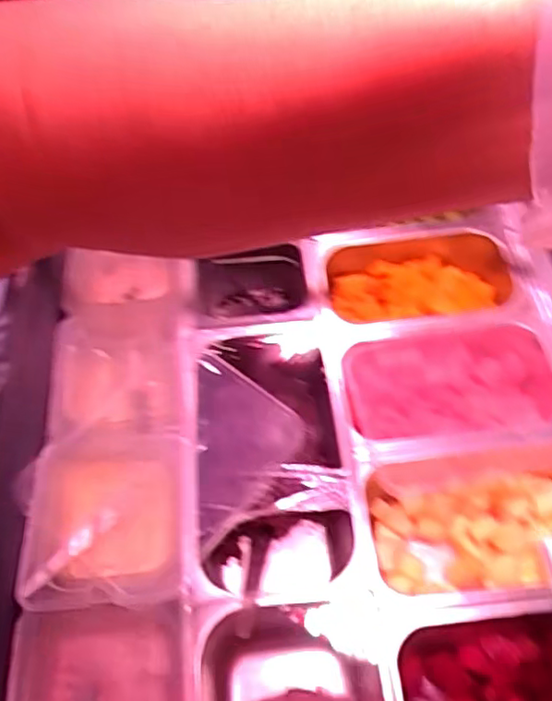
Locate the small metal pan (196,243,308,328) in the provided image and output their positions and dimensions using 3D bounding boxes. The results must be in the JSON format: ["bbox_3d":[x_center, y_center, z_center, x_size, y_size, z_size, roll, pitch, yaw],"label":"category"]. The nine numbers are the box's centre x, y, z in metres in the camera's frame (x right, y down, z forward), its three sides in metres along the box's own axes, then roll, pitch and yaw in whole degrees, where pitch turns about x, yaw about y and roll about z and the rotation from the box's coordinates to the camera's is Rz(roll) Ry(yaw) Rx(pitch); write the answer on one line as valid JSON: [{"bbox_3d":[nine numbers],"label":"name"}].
[{"bbox_3d":[-0.034,-0.067,0.835,0.143,0.088,0.140,-3,55,0],"label":"small metal pan"}]

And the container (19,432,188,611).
[{"bbox_3d":[-0.170,0.171,0.630,0.156,0.064,0.176,-5,55,-1],"label":"container"}]

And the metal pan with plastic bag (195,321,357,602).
[{"bbox_3d":[-0.007,0.118,0.706,0.159,0.124,0.303,-6,55,-2],"label":"metal pan with plastic bag"}]

